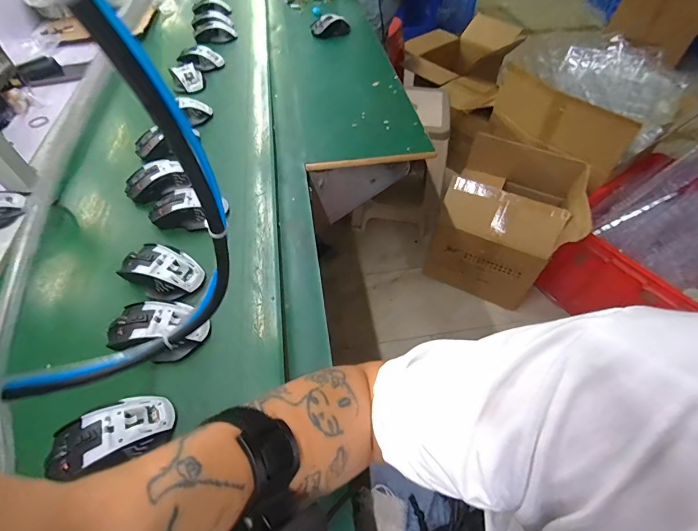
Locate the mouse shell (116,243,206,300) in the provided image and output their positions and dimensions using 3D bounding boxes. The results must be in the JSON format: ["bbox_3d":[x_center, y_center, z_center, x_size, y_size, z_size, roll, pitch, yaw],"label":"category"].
[{"bbox_3d":[-0.259,0.006,0.492,0.103,0.034,0.070,22,56,17],"label":"mouse shell"}]

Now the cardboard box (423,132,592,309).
[{"bbox_3d":[0.531,-0.137,1.268,0.391,0.427,0.322,20,55,15],"label":"cardboard box"}]

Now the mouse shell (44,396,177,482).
[{"bbox_3d":[-0.243,0.174,0.365,0.113,0.037,0.064,-19,54,-13],"label":"mouse shell"}]

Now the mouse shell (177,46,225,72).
[{"bbox_3d":[-0.370,-0.510,0.886,0.095,0.041,0.070,19,55,15],"label":"mouse shell"}]

